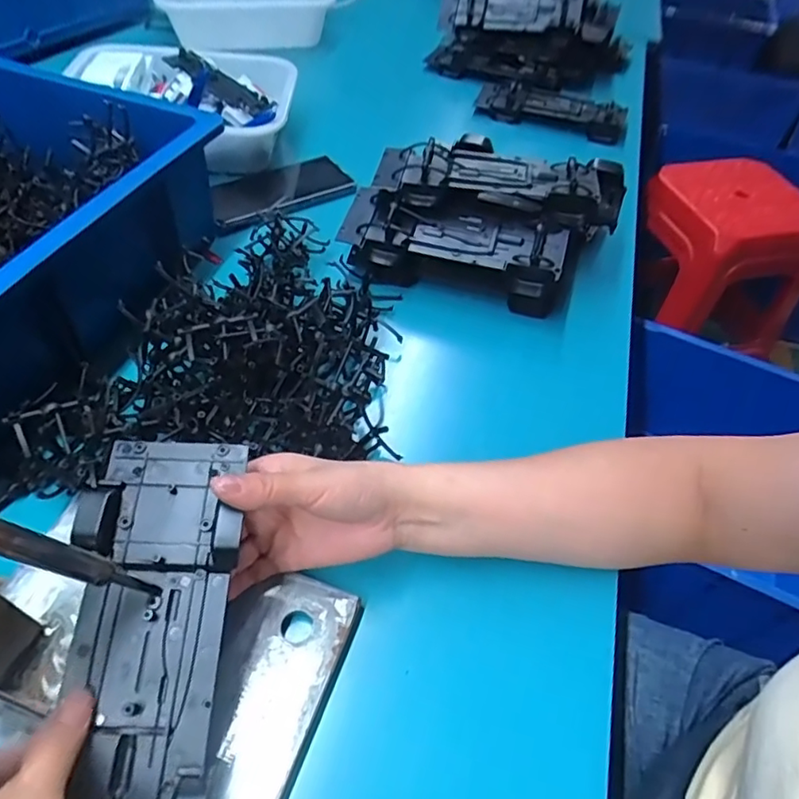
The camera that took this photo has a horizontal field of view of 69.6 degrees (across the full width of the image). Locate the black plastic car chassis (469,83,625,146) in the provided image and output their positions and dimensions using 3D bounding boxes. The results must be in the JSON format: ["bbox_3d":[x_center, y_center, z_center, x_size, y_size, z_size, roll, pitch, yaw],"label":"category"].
[{"bbox_3d":[0.197,-0.383,0.758,0.196,0.030,0.092,19,51,9],"label":"black plastic car chassis"}]

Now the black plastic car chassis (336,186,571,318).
[{"bbox_3d":[0.048,-0.131,0.514,0.197,0.073,0.068,14,50,6],"label":"black plastic car chassis"}]

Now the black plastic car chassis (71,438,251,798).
[{"bbox_3d":[-0.113,0.108,0.264,0.072,0.019,0.190,-2,66,-8],"label":"black plastic car chassis"}]

